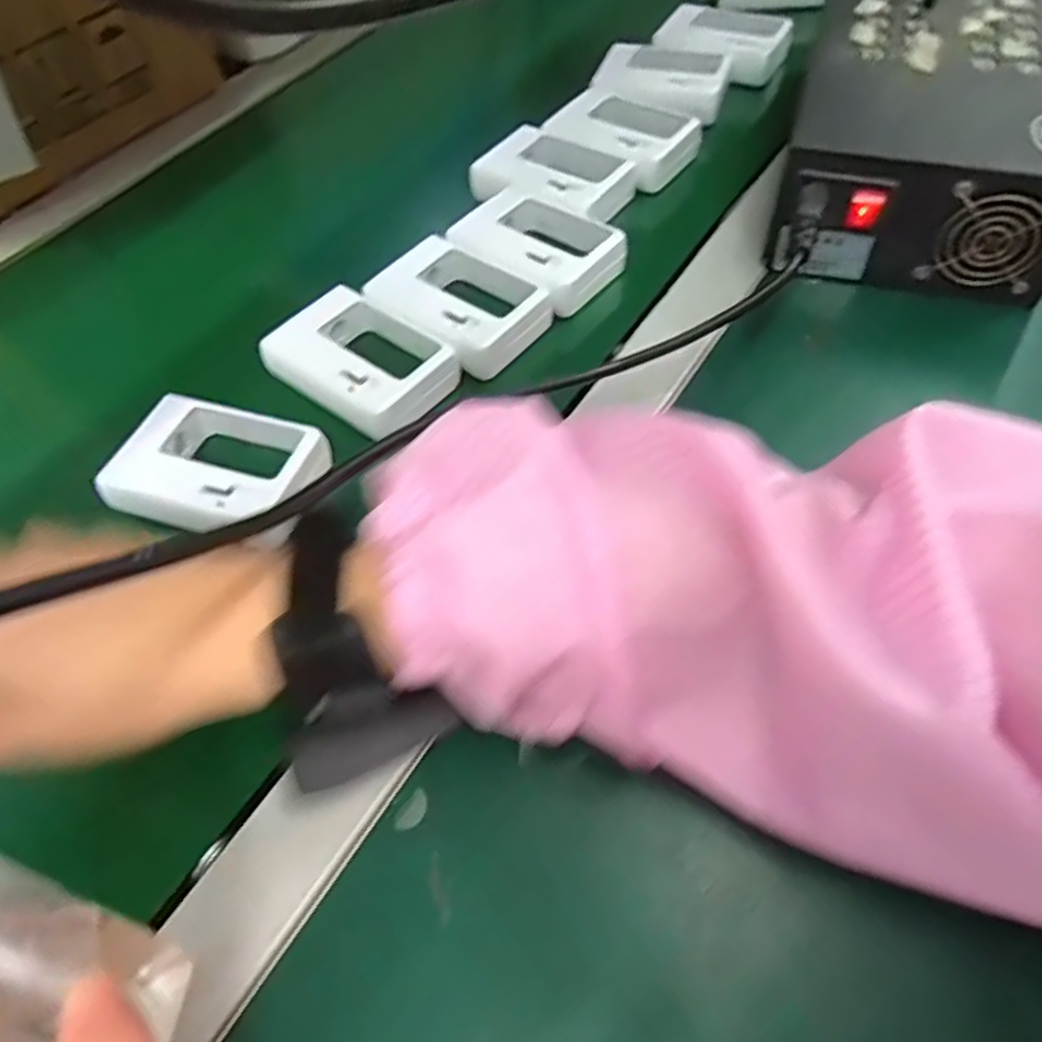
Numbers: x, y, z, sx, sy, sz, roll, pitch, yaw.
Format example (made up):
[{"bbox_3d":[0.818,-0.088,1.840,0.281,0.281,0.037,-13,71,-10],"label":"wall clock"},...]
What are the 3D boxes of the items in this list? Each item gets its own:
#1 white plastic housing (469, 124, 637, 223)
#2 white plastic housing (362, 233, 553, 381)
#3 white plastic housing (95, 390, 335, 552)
[{"bbox_3d":[0.022,-0.232,0.498,0.097,0.025,0.067,28,63,20],"label":"white plastic housing"},{"bbox_3d":[-0.037,-0.128,0.431,0.097,0.023,0.073,36,66,24],"label":"white plastic housing"},{"bbox_3d":[-0.151,-0.025,0.375,0.101,0.032,0.075,16,59,13],"label":"white plastic housing"}]

